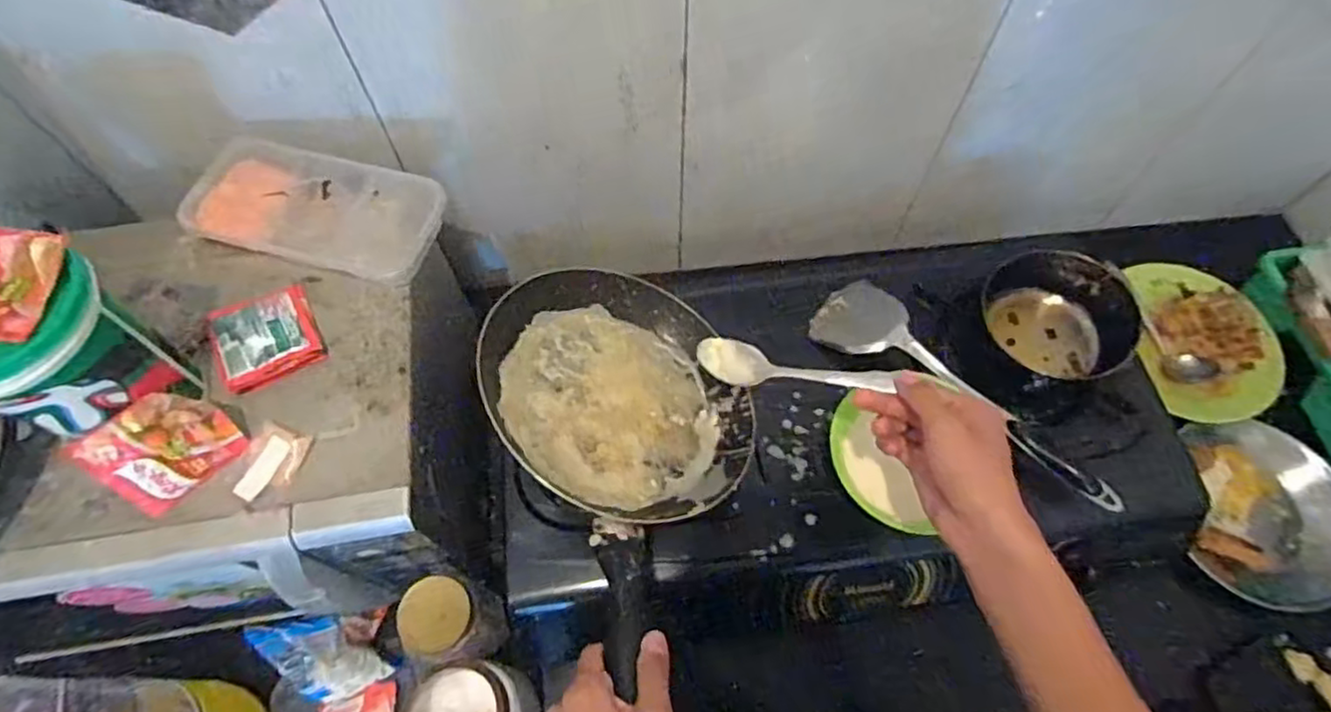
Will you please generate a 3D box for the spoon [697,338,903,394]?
[{"bbox_3d":[0.099,0.009,0.538,0.147,0.015,0.034,7,64,6],"label":"spoon"}]

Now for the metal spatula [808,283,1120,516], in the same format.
[{"bbox_3d":[0.308,0.034,0.713,0.335,0.062,0.061,36,69,17],"label":"metal spatula"}]

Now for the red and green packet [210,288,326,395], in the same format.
[{"bbox_3d":[-0.330,-0.018,0.565,0.077,0.023,0.078,-26,66,-12],"label":"red and green packet"}]

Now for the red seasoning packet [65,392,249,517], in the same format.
[{"bbox_3d":[-0.366,0.067,0.501,0.082,0.074,0.006,-41,35,-17],"label":"red seasoning packet"}]

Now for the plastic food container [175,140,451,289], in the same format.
[{"bbox_3d":[-0.312,-0.132,0.613,0.214,0.035,0.095,13,64,6],"label":"plastic food container"}]

